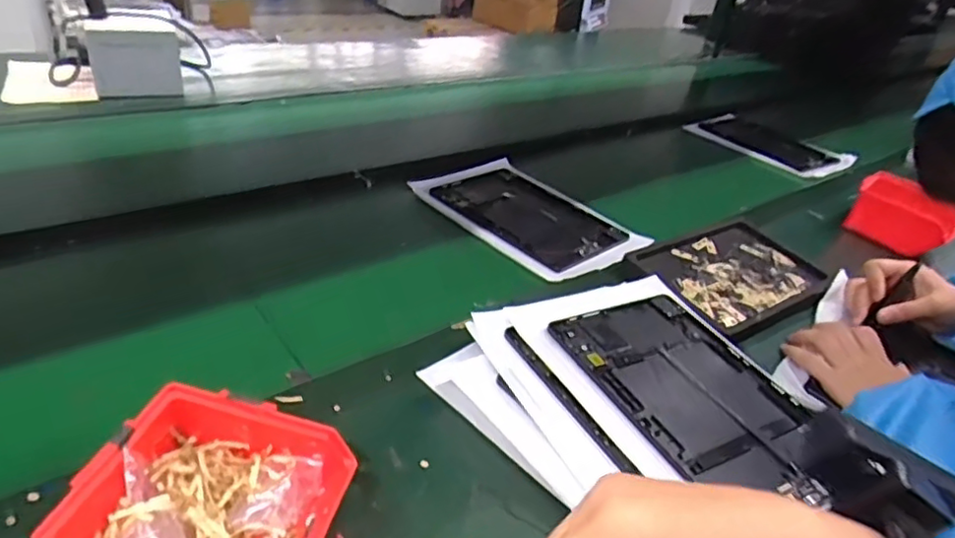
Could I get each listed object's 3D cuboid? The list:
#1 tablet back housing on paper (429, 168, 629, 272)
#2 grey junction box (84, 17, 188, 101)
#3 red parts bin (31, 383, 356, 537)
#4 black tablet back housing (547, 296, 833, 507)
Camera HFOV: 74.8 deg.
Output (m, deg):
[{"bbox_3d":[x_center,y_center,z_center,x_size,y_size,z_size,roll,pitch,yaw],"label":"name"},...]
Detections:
[{"bbox_3d":[0.067,-0.078,0.856,0.157,0.009,0.240,-19,42,-40],"label":"tablet back housing on paper"},{"bbox_3d":[-0.552,-0.342,1.007,0.129,0.105,0.065,-8,35,-27],"label":"grey junction box"},{"bbox_3d":[-0.158,0.149,0.378,0.136,0.068,0.123,13,33,4],"label":"red parts bin"},{"bbox_3d":[0.188,0.103,0.536,0.160,0.012,0.228,-8,36,-28],"label":"black tablet back housing"}]

